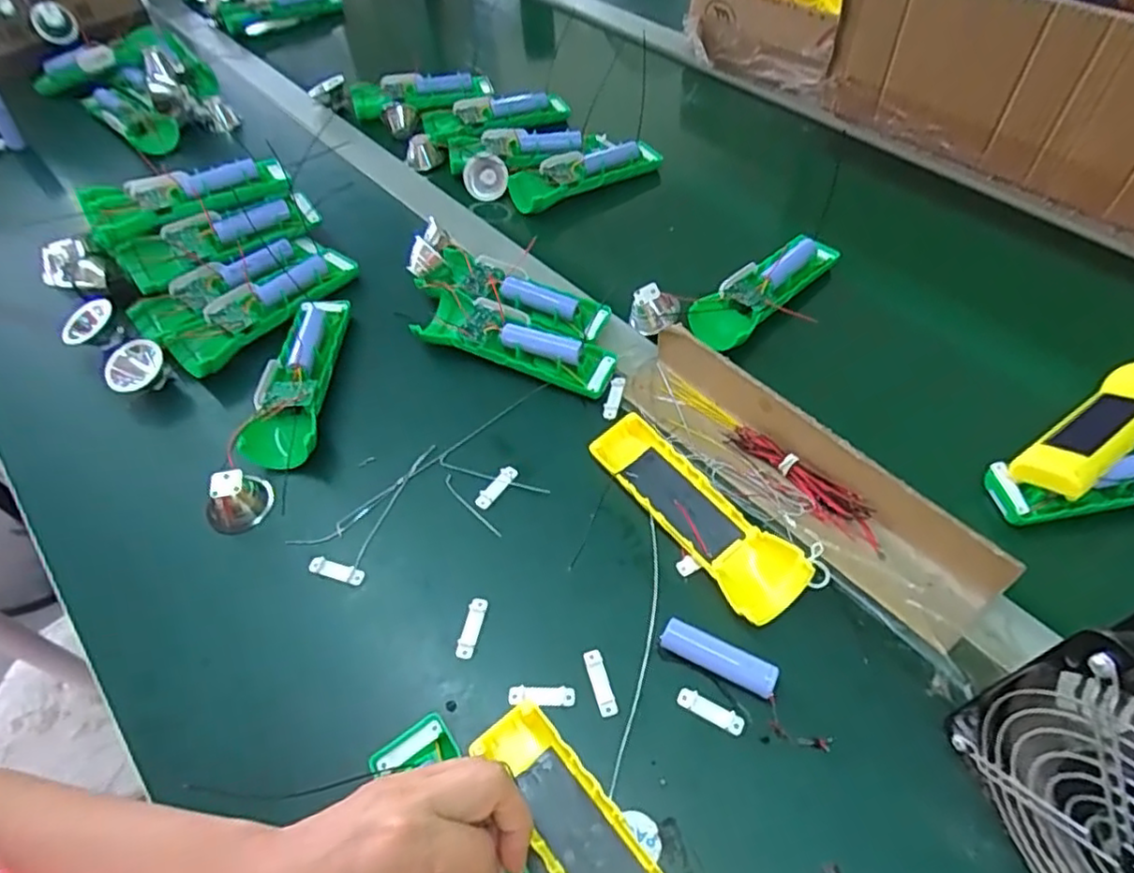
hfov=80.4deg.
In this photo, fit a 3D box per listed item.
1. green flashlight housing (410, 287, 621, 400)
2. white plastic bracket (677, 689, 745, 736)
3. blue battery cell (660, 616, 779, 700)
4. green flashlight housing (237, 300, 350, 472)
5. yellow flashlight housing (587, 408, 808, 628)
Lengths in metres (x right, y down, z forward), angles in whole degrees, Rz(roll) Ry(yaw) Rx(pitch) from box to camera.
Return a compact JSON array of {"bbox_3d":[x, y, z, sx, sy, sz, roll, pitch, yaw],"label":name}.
[{"bbox_3d":[-0.040,-0.078,0.530,0.160,0.026,0.048,19,57,16],"label":"green flashlight housing"},{"bbox_3d":[0.080,0.153,0.374,0.038,0.004,0.010,23,58,18],"label":"white plastic bracket"},{"bbox_3d":[0.087,0.127,0.384,0.067,0.015,0.018,24,58,18],"label":"blue battery cell"},{"bbox_3d":[-0.207,-0.048,0.520,0.050,0.028,0.161,-5,54,-1],"label":"green flashlight housing"},{"bbox_3d":[0.080,0.048,0.436,0.047,0.022,0.162,-32,59,-19],"label":"yellow flashlight housing"}]

